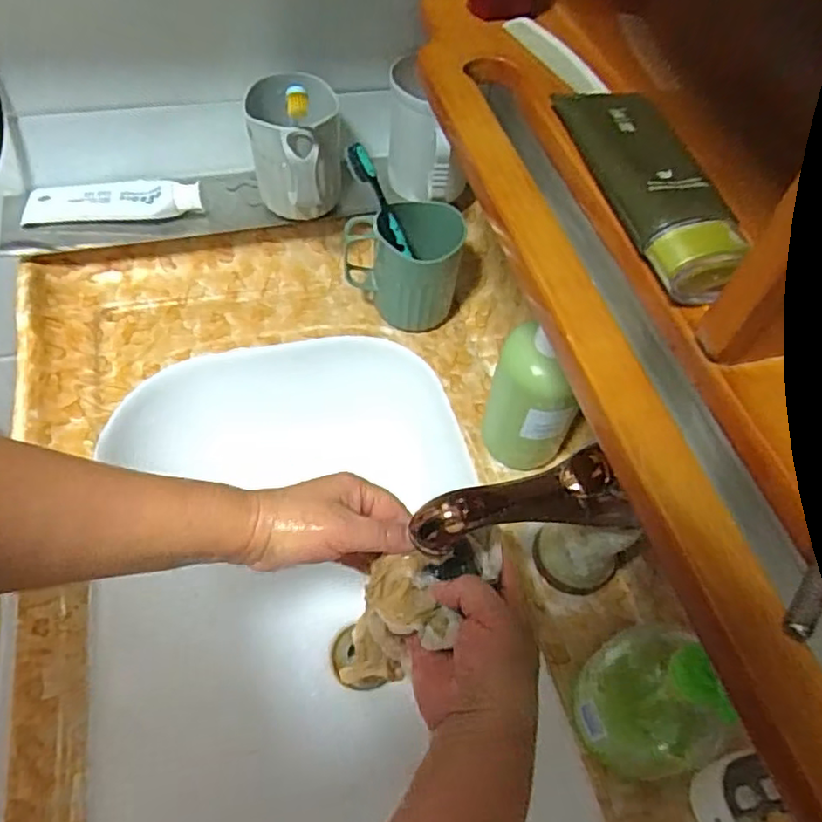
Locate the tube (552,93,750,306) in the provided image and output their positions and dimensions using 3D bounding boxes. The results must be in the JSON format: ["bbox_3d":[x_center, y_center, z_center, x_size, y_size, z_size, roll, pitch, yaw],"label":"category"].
[{"bbox_3d":[0.120,-0.126,0.326,0.043,0.029,0.166,-3,56,-8],"label":"tube"}]

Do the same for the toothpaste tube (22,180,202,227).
[{"bbox_3d":[-0.291,-0.202,0.611,0.164,0.028,0.031,-5,57,-9],"label":"toothpaste tube"}]

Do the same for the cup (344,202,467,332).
[{"bbox_3d":[-0.001,-0.146,0.617,0.113,0.117,0.083,33,59,16],"label":"cup"}]

